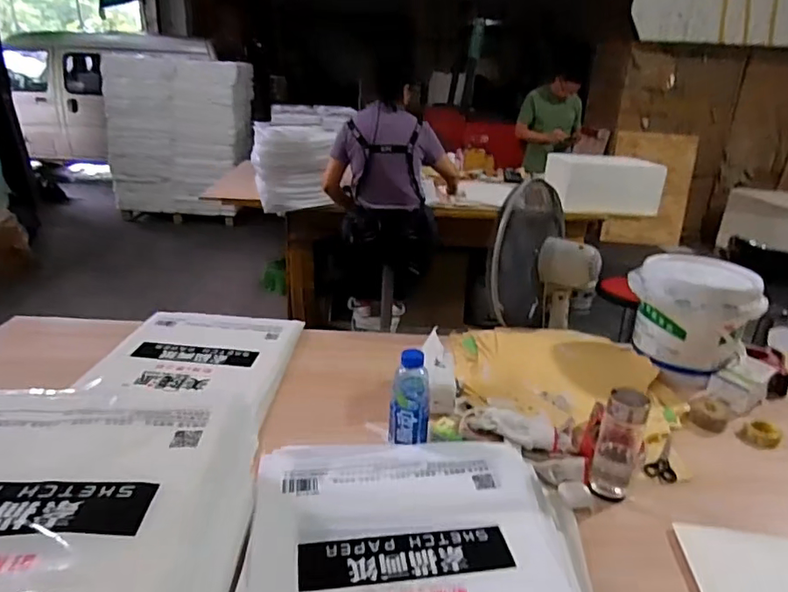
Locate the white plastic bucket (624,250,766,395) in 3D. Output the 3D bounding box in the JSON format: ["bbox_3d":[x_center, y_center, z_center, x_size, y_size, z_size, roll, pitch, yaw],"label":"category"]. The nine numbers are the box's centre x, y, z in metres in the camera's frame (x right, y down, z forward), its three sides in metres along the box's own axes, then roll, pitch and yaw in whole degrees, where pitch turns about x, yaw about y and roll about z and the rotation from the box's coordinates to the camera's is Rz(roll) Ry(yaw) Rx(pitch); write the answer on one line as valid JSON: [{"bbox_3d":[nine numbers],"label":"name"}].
[{"bbox_3d":[0.699,0.049,1.286,0.214,0.233,0.250,-14,29,-35],"label":"white plastic bucket"}]

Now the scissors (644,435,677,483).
[{"bbox_3d":[0.503,0.297,1.007,0.050,0.011,0.141,17,27,27],"label":"scissors"}]

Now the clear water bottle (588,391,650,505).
[{"bbox_3d":[0.370,0.244,0.892,0.065,0.173,0.060,17,27,27],"label":"clear water bottle"}]

